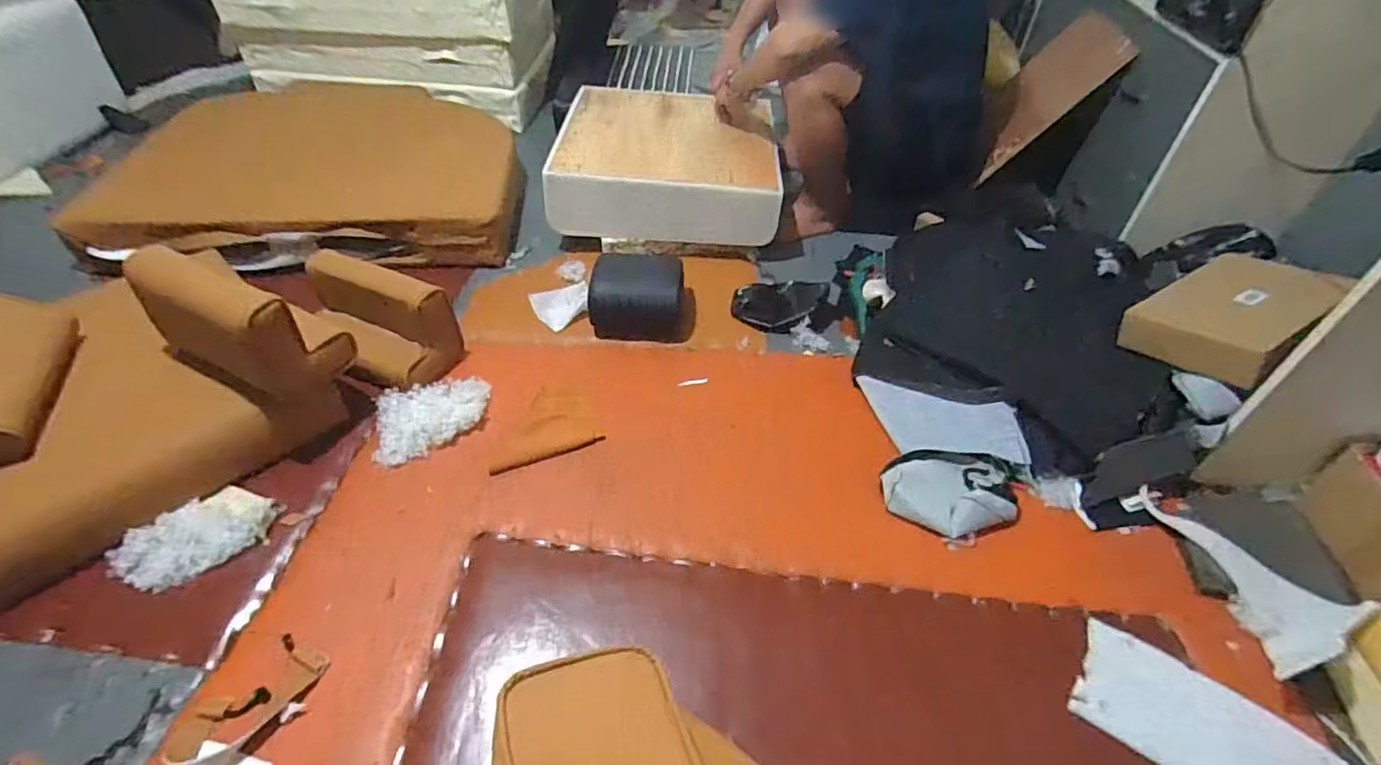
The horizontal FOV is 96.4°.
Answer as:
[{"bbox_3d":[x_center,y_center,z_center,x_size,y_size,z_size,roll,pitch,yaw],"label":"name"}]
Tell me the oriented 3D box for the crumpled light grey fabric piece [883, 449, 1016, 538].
[{"bbox_3d":[0.412,0.171,0.987,0.208,0.040,0.166,11,46,8],"label":"crumpled light grey fabric piece"}]

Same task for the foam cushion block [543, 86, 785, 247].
[{"bbox_3d":[-0.053,-0.562,1.548,0.523,0.143,0.524,4,45,1],"label":"foam cushion block"}]

